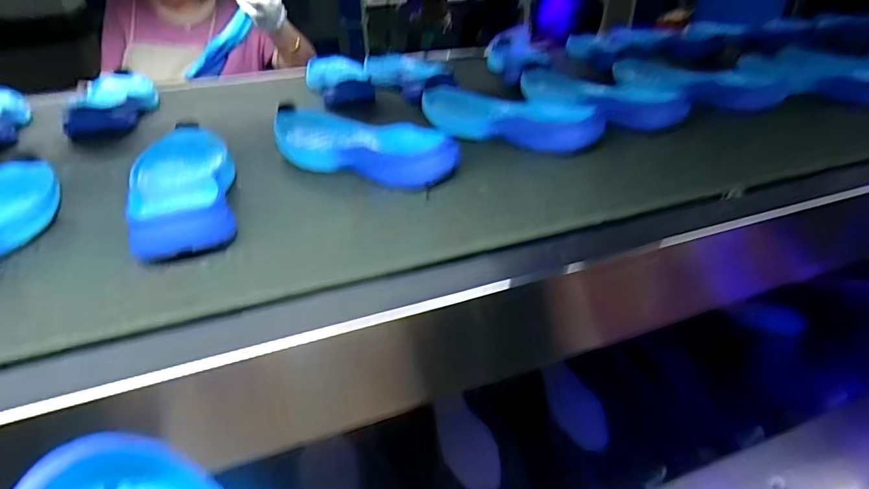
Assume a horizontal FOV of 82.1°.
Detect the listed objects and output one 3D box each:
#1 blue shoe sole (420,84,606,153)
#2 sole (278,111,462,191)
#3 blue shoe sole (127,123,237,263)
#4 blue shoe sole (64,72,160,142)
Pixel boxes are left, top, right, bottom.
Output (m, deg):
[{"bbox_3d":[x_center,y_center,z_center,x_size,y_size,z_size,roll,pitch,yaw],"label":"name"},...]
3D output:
[{"bbox_3d":[0.082,-0.164,0.624,0.256,0.044,0.067,21,38,31],"label":"blue shoe sole"},{"bbox_3d":[-0.084,-0.116,0.564,0.246,0.040,0.084,17,36,27],"label":"sole"},{"bbox_3d":[-0.246,-0.060,0.487,0.091,0.032,0.258,-12,33,-15],"label":"blue shoe sole"},{"bbox_3d":[-0.478,-0.219,0.748,0.098,0.040,0.234,-14,34,-18],"label":"blue shoe sole"}]

